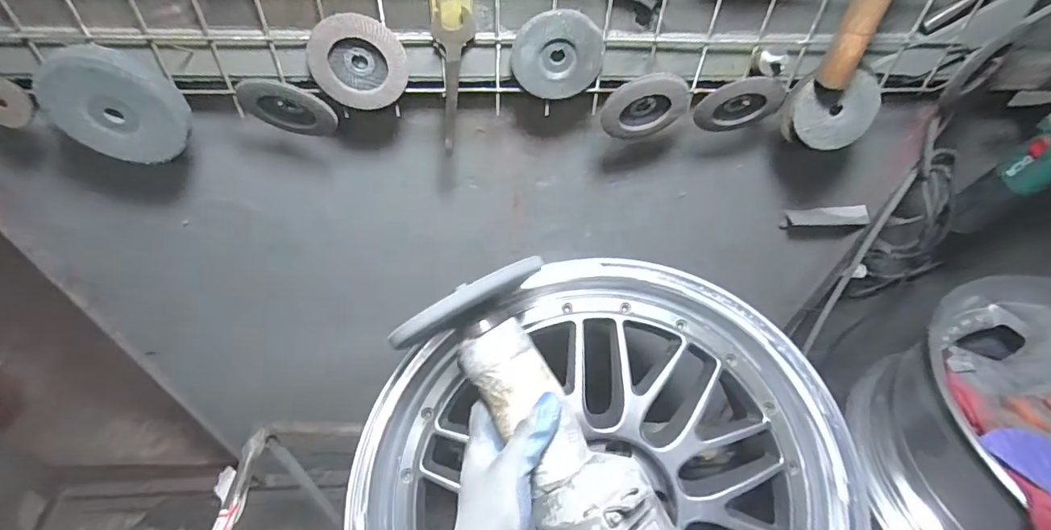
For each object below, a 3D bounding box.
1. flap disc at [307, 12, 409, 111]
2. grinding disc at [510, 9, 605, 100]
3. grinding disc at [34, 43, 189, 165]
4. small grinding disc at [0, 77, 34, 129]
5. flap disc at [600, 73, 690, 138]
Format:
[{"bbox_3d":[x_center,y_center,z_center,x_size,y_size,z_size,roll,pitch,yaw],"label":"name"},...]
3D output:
[{"bbox_3d":[-0.168,-0.204,0.501,0.093,0.093,0.012,-1,48,-2],"label":"flap disc"},{"bbox_3d":[0.034,-0.214,0.505,0.093,0.086,0.013,-4,49,-5],"label":"grinding disc"},{"bbox_3d":[-0.416,-0.160,0.496,0.121,0.116,0.025,-6,49,-7],"label":"grinding disc"},{"bbox_3d":[-0.528,-0.163,0.497,0.043,0.048,0.013,-40,42,-3],"label":"small grinding disc"},{"bbox_3d":[0.133,-0.177,0.550,0.085,0.089,0.016,21,46,-40],"label":"flap disc"}]

